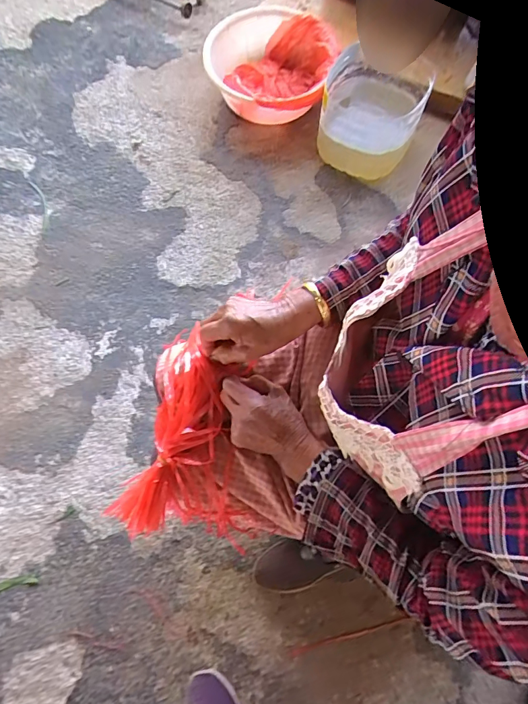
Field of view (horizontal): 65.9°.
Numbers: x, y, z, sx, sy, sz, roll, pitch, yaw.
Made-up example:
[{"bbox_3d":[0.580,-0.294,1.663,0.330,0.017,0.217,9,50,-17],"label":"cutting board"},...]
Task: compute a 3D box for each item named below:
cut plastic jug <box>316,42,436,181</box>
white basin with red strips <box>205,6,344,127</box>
[{"bbox_3d":[0.278,-0.621,1.077,0.242,0.197,0.235,17,73,5],"label":"cut plastic jug"},{"bbox_3d":[0.022,-0.825,1.167,0.348,0.141,0.351,0,72,0],"label":"white basin with red strips"}]

